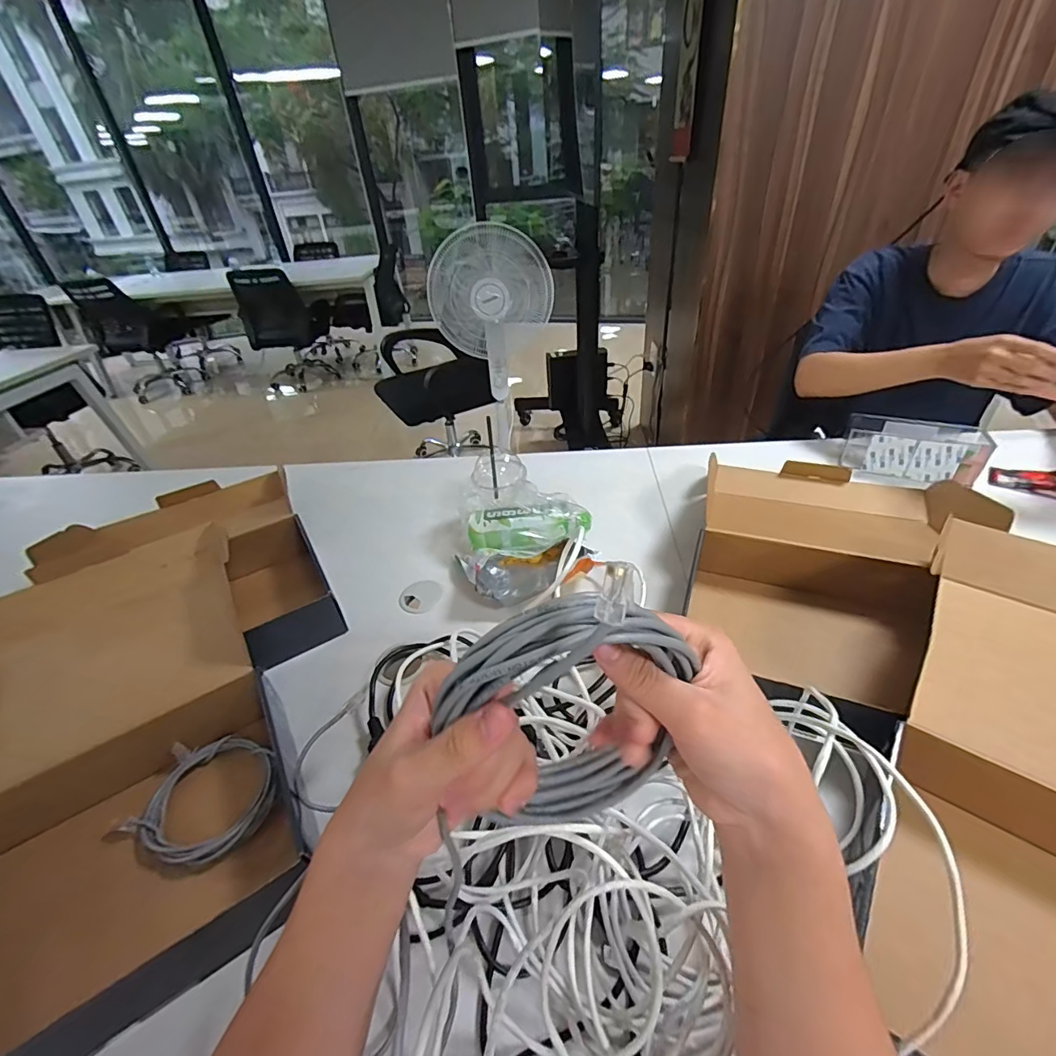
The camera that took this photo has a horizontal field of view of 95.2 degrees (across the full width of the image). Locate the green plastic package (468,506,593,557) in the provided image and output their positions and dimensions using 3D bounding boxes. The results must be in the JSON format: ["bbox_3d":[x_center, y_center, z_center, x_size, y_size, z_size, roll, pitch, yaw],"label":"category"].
[{"bbox_3d":[0.003,0.003,0.766,0.191,0.047,0.064,-4,38,3],"label":"green plastic package"}]

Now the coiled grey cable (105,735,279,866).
[{"bbox_3d":[-0.336,0.277,0.503,0.142,0.020,0.121,11,41,21],"label":"coiled grey cable"}]

